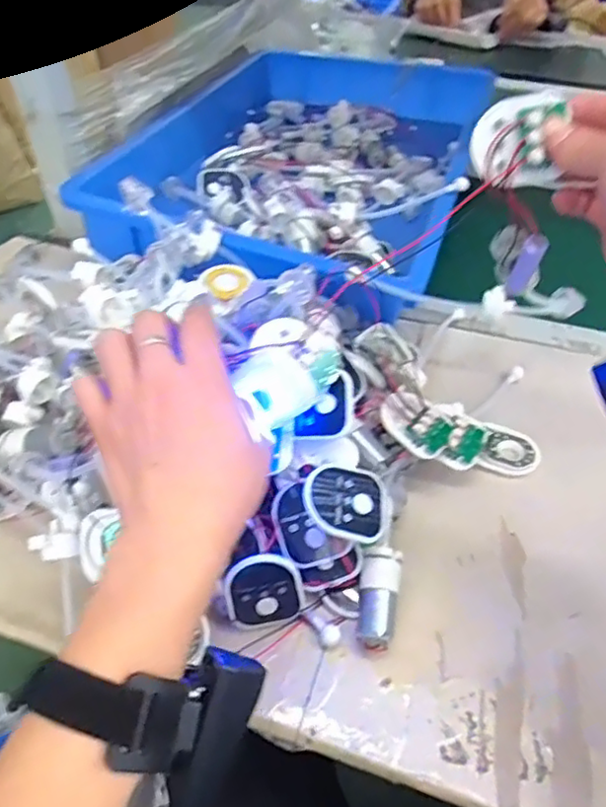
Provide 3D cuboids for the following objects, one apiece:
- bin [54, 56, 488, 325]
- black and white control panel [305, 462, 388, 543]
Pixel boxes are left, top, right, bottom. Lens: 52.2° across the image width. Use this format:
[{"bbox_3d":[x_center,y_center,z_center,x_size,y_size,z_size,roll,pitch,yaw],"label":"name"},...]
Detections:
[{"bbox_3d":[0.011,-0.318,0.777,0.347,0.122,0.608,13,47,12],"label":"bin"},{"bbox_3d":[0.028,0.063,0.405,0.057,0.007,0.050,19,54,-16],"label":"black and white control panel"}]

